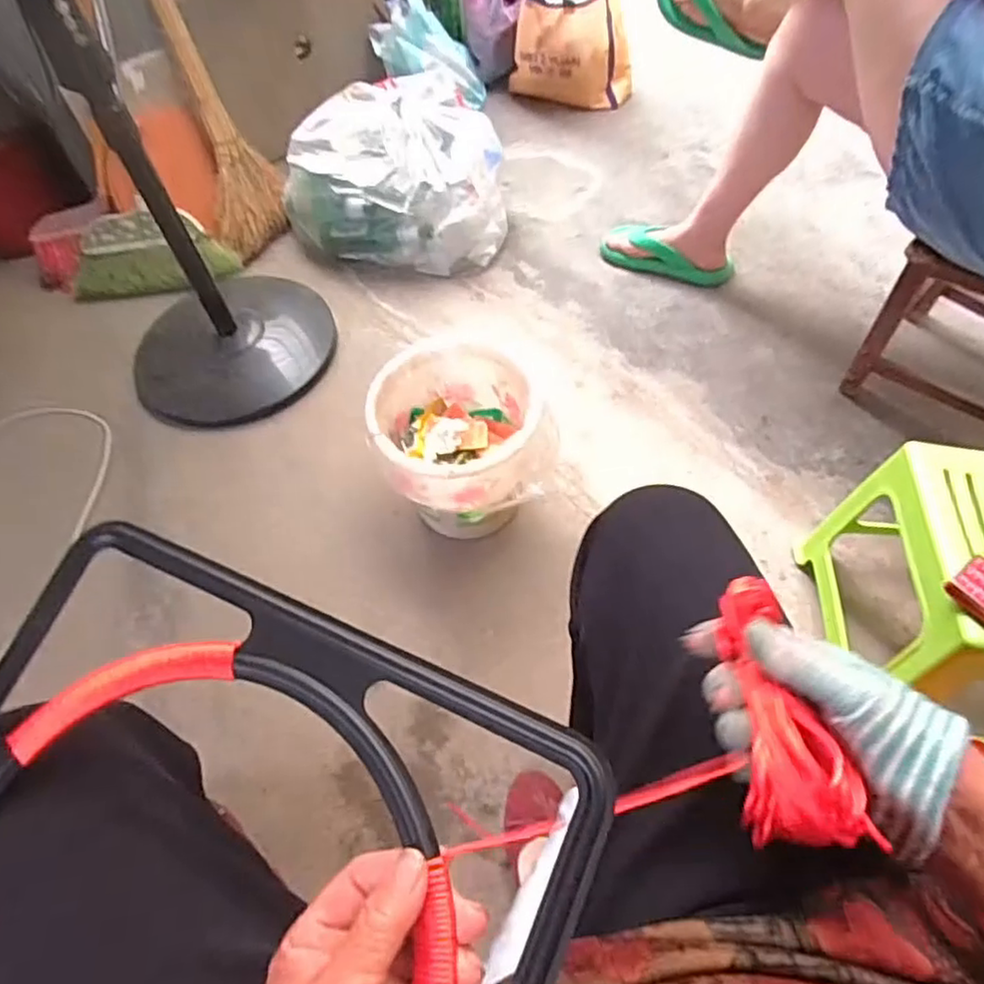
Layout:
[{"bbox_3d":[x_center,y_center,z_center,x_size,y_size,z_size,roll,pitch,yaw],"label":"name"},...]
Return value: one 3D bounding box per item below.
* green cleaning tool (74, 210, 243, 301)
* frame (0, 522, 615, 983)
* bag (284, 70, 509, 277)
[{"bbox_3d":[-0.745,-0.502,1.431,0.383,0.160,0.105,-8,57,0],"label":"green cleaning tool"},{"bbox_3d":[-0.155,0.213,0.309,0.337,0.030,0.341,22,75,18],"label":"frame"},{"bbox_3d":[-0.218,-0.680,1.441,0.479,0.255,0.379,-6,57,1],"label":"bag"}]

